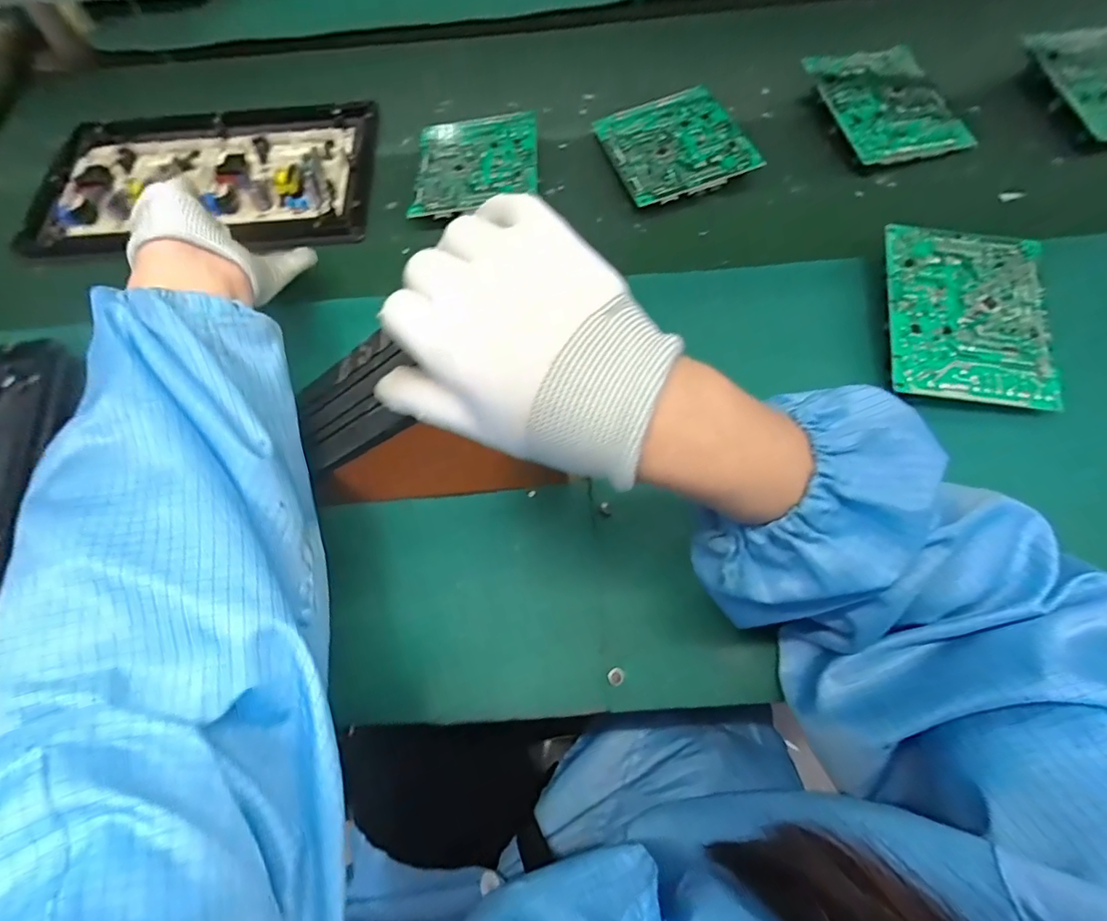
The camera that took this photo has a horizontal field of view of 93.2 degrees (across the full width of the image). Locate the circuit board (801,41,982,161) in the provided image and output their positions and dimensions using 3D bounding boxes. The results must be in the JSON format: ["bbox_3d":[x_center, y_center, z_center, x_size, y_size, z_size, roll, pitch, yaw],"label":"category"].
[{"bbox_3d":[0.326,-0.351,0.511,0.122,0.012,0.143,-13,71,-7],"label":"circuit board"}]

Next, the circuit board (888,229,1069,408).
[{"bbox_3d":[0.312,-0.111,0.395,0.110,0.011,0.146,6,73,4],"label":"circuit board"}]

